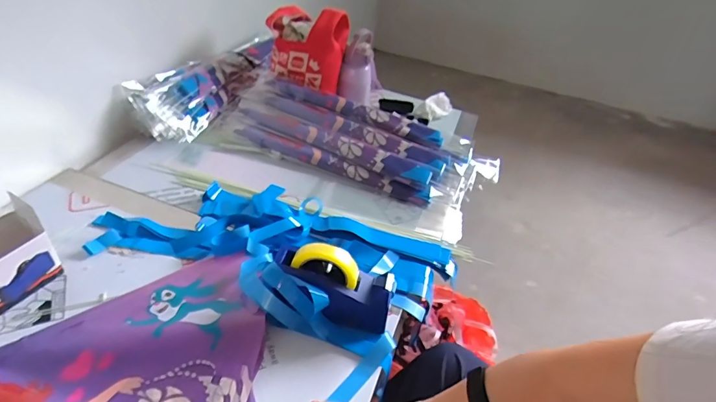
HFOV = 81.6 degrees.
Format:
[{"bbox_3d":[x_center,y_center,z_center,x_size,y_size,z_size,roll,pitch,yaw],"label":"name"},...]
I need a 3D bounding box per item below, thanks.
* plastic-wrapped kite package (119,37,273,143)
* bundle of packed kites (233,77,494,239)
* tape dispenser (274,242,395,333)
[{"bbox_3d":[-0.396,-0.335,1.173,0.174,0.102,0.501,22,43,15],"label":"plastic-wrapped kite package"},{"bbox_3d":[-0.005,-0.175,1.093,0.708,0.061,0.364,25,44,19],"label":"bundle of packed kites"},{"bbox_3d":[-0.040,0.140,0.675,0.194,0.136,0.075,11,41,4],"label":"tape dispenser"}]

